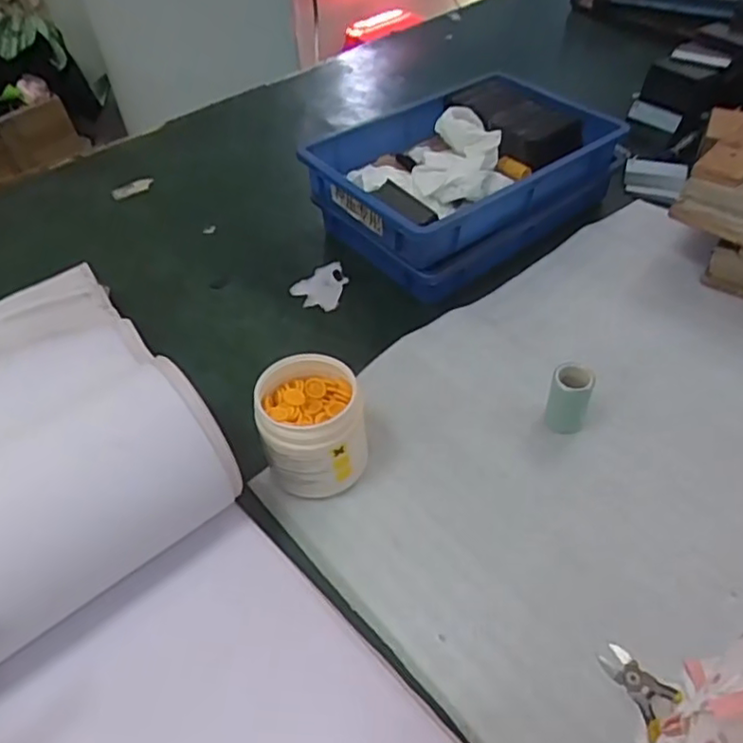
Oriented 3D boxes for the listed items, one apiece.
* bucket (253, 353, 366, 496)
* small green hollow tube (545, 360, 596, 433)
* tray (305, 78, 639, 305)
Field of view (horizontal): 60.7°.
[{"bbox_3d":[-0.055,0.051,0.584,0.091,0.100,0.087,-2,48,2],"label":"bucket"},{"bbox_3d":[0.195,0.025,0.627,0.039,0.060,0.046,14,50,16],"label":"small green hollow tube"},{"bbox_3d":[0.118,-0.259,0.835,0.359,0.105,0.237,-33,54,-24],"label":"tray"}]

